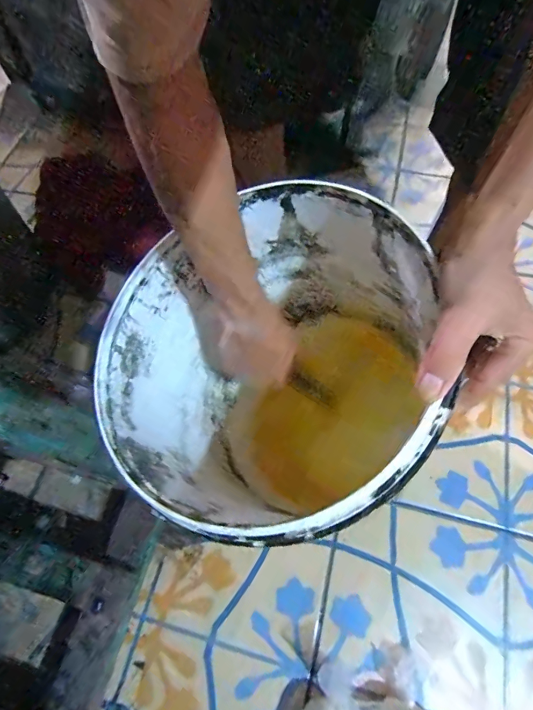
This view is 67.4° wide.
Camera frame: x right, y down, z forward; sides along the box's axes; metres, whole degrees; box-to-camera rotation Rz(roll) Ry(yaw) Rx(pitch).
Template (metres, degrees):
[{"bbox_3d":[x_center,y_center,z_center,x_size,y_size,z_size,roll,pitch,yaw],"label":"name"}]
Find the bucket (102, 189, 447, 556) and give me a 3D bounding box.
[{"bbox_3d":[0.016,0.041,0.457,0.323,0.345,0.297,-9,64,-1],"label":"bucket"}]

